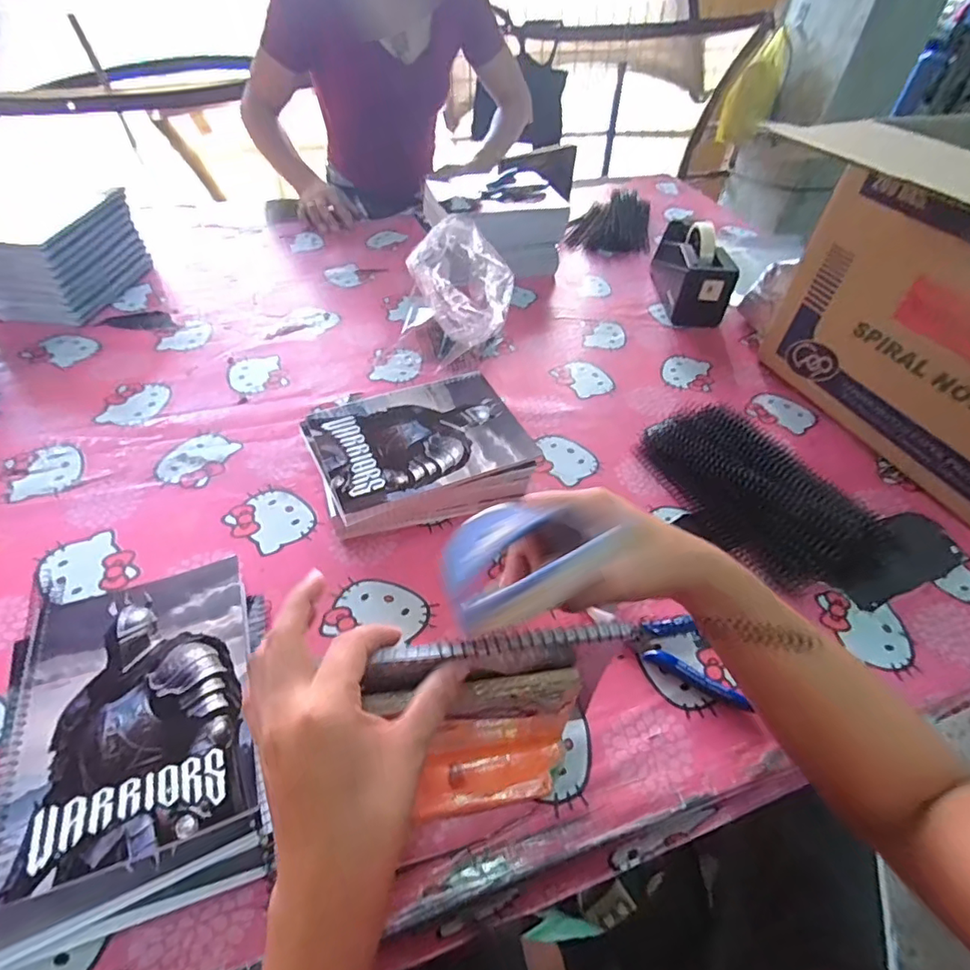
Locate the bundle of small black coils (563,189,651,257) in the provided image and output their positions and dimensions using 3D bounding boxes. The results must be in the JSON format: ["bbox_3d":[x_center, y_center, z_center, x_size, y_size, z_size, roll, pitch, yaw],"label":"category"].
[{"bbox_3d":[0.264,-0.547,1.095,0.157,0.026,0.281,14,48,8],"label":"bundle of small black coils"}]

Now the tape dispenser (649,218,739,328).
[{"bbox_3d":[0.336,-0.353,0.861,0.089,0.111,0.198,7,47,2],"label":"tape dispenser"}]

